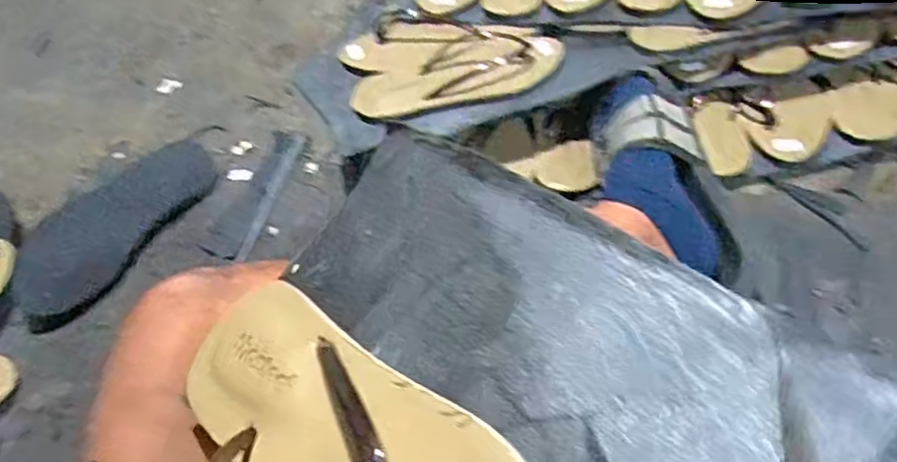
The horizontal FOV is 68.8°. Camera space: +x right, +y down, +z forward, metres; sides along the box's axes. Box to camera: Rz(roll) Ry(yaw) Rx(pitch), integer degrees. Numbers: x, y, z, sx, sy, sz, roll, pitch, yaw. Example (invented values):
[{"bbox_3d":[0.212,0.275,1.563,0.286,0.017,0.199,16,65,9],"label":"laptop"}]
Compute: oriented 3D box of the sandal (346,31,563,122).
[{"bbox_3d":[0.011,-0.180,0.736,0.232,0.028,0.084,-12,56,-1],"label":"sandal"}]

